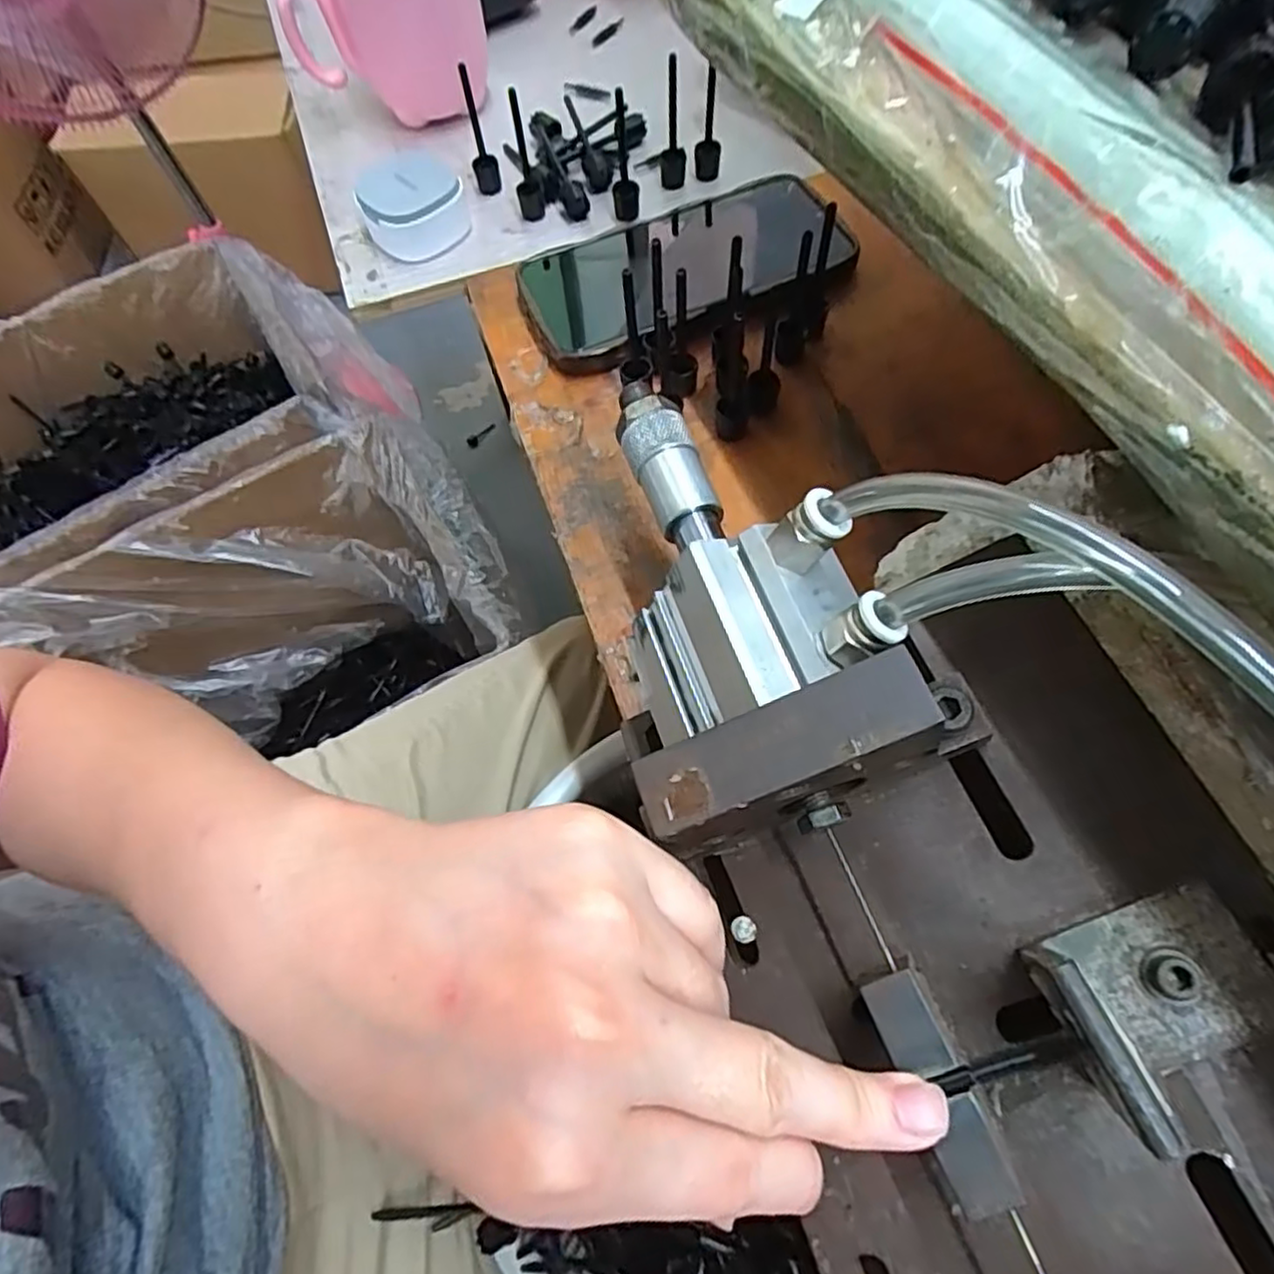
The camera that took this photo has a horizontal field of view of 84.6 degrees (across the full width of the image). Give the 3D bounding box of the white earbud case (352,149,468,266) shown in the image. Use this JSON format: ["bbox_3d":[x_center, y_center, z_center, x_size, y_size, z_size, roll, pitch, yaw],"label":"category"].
[{"bbox_3d":[-0.128,-0.246,0.393,0.054,0.030,0.060,-24,66,-8],"label":"white earbud case"}]

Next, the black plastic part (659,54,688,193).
[{"bbox_3d":[0.020,-0.282,0.386,0.015,0.063,0.013,-1,65,3],"label":"black plastic part"}]

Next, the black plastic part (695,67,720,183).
[{"bbox_3d":[0.040,-0.285,0.390,0.014,0.058,0.011,4,65,5],"label":"black plastic part"}]

